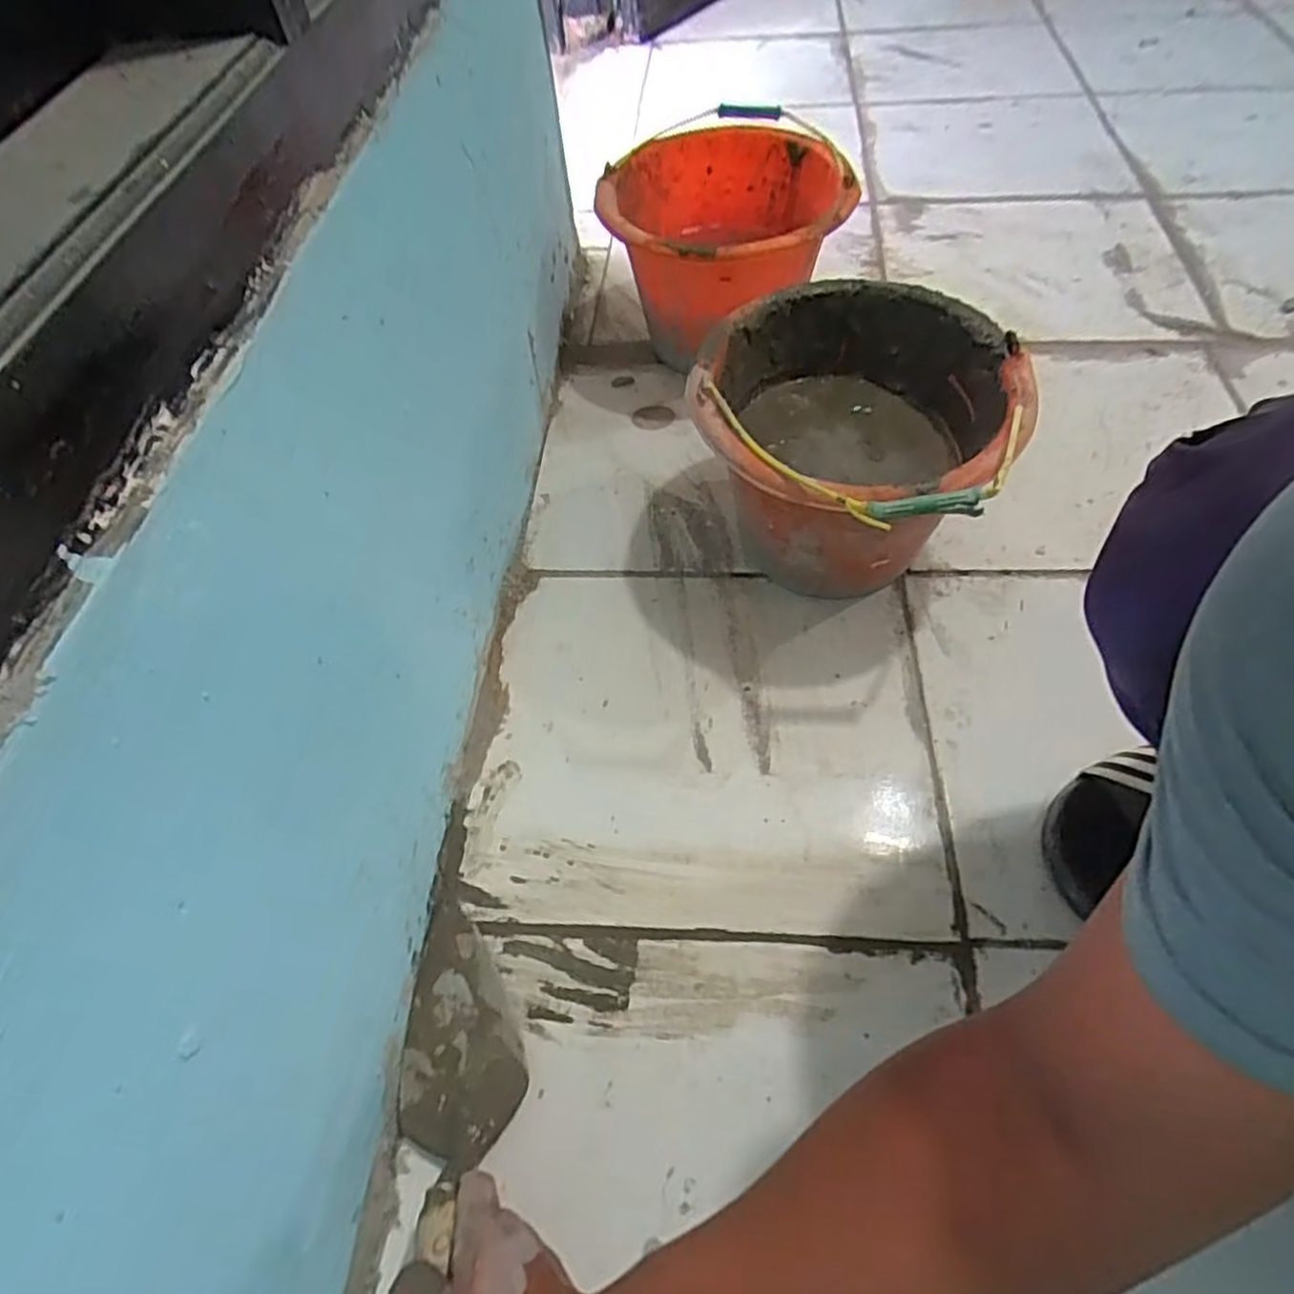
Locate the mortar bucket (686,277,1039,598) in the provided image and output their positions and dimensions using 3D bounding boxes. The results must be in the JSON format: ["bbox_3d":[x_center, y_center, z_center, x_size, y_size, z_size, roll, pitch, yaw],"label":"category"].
[{"bbox_3d":[0.186,-0.174,0.683,0.277,0.209,0.272,-2,56,3],"label":"mortar bucket"}]

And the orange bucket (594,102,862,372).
[{"bbox_3d":[0.105,-0.476,0.904,0.255,0.209,0.299,19,60,17],"label":"orange bucket"}]

